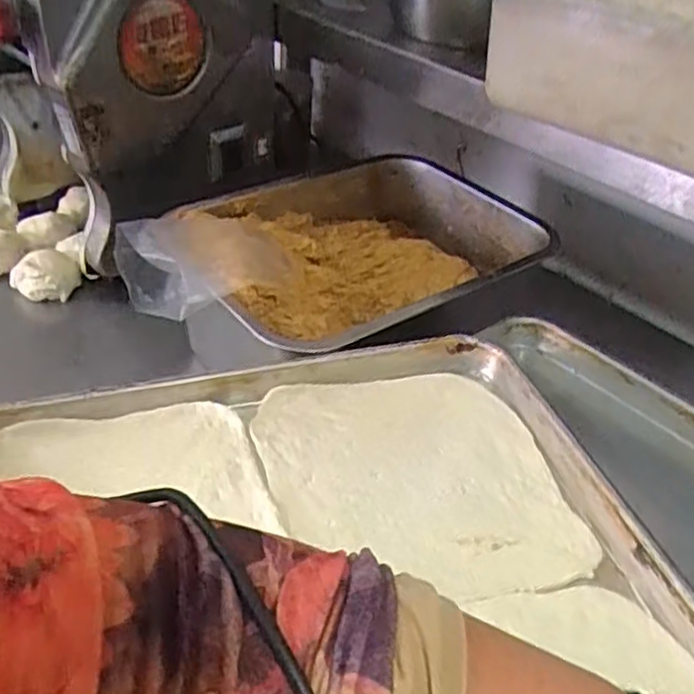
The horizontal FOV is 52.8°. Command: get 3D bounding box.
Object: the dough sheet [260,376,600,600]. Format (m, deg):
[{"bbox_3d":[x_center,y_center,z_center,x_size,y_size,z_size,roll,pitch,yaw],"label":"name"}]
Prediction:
[{"bbox_3d":[0.043,0.086,0.470,0.187,0.008,0.187,-6,40,-14],"label":"dough sheet"}]

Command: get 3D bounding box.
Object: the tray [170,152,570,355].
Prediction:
[{"bbox_3d":[0.014,-0.091,0.707,0.349,0.093,0.263,-22,46,-30],"label":"tray"}]

